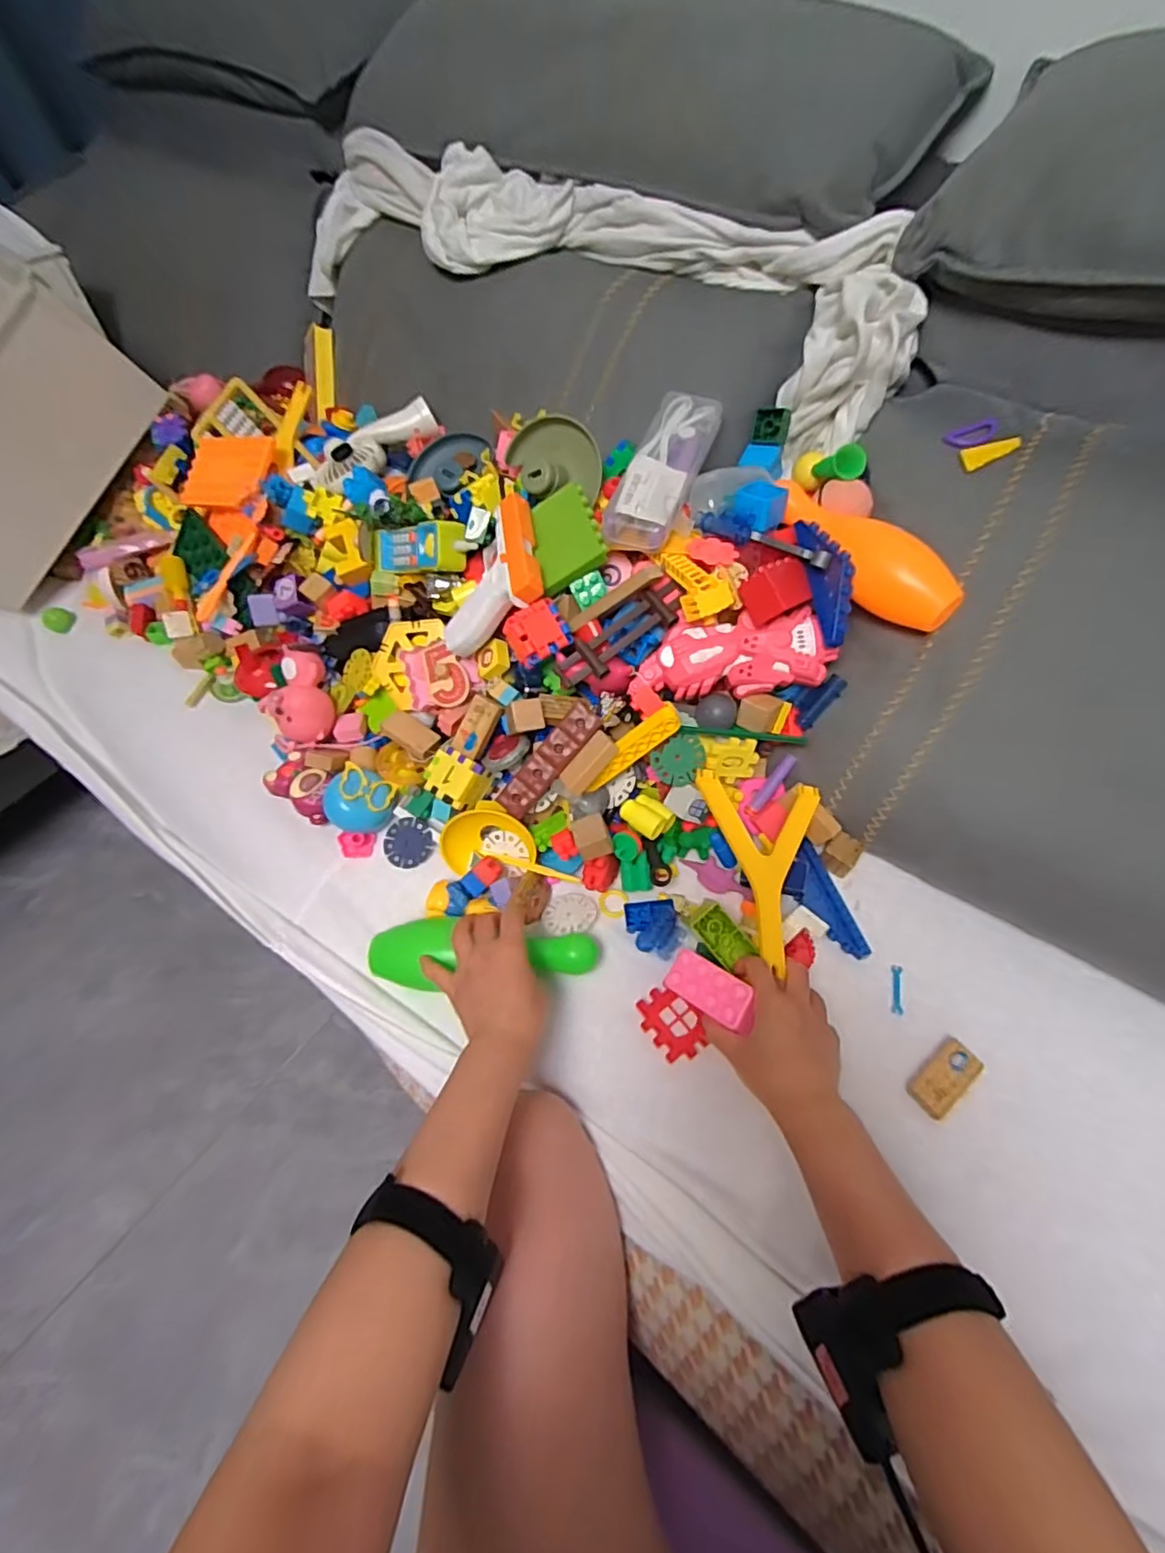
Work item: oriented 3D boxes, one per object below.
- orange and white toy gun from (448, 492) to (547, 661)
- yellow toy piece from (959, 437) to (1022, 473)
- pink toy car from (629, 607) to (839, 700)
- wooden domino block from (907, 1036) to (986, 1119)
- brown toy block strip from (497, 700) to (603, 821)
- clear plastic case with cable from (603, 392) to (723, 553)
[{"bbox_3d":[-0.091,-0.195,0.608,0.119,0.027,0.116,-30,58,30],"label":"orange and white toy gun"},{"bbox_3d":[0.364,-0.288,0.554,0.049,0.004,0.022,-11,76,8],"label":"yellow toy piece"},{"bbox_3d":[0.144,-0.110,0.577,0.168,0.040,0.068,-4,97,9],"label":"pink toy car"},{"bbox_3d":[0.293,0.241,0.500,0.064,0.006,0.032,-36,64,-17],"label":"wooden domino block"},{"bbox_3d":[-0.031,-0.015,0.585,0.033,0.007,0.123,39,96,-4],"label":"brown toy block strip"},{"bbox_3d":[0.080,-0.292,0.600,0.062,0.046,0.187,16,62,12],"label":"clear plastic case with cable"}]

